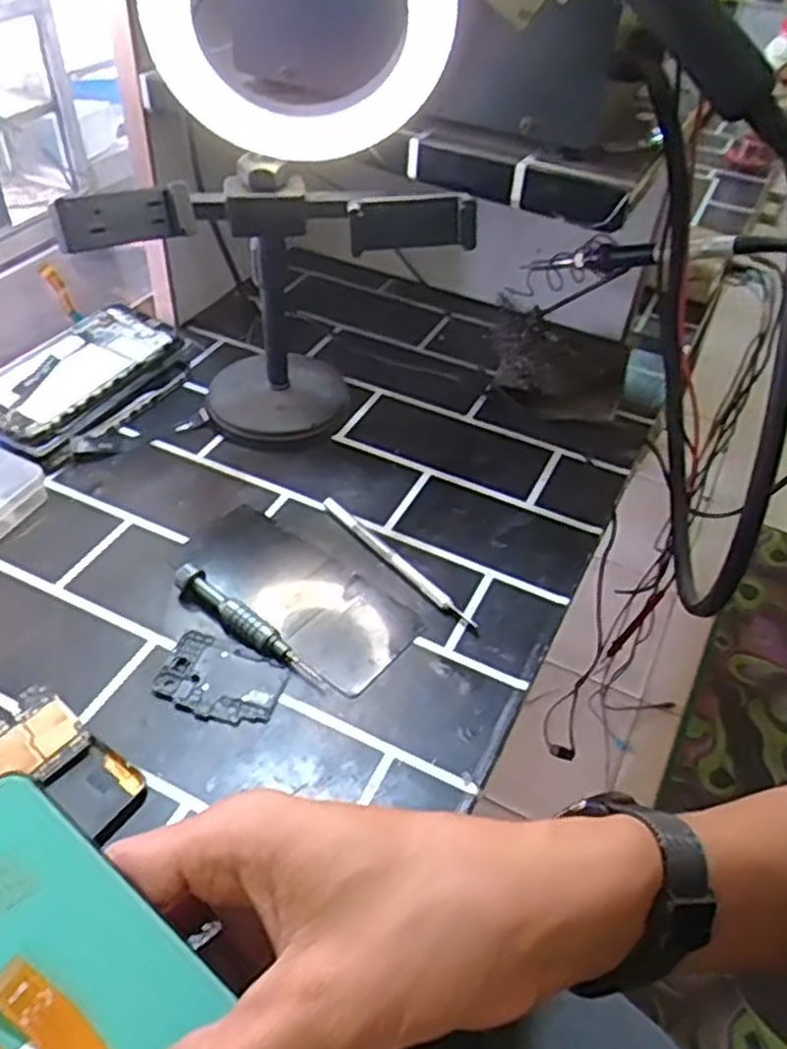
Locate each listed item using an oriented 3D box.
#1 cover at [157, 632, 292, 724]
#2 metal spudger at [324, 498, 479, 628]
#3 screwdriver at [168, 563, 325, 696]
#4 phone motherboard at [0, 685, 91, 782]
[{"bbox_3d":[-0.094,0.085,0.430,0.065,0.004,0.045,18,47,13],"label":"cover"},{"bbox_3d":[0.001,0.022,0.496,0.007,0.008,0.134,-32,55,-30],"label":"metal spudger"},{"bbox_3d":[-0.083,0.057,0.450,0.112,0.018,0.013,31,51,24],"label":"screwdriver"},{"bbox_3d":[-0.188,0.111,0.386,0.065,0.005,0.044,-36,68,-29],"label":"phone motherboard"}]

